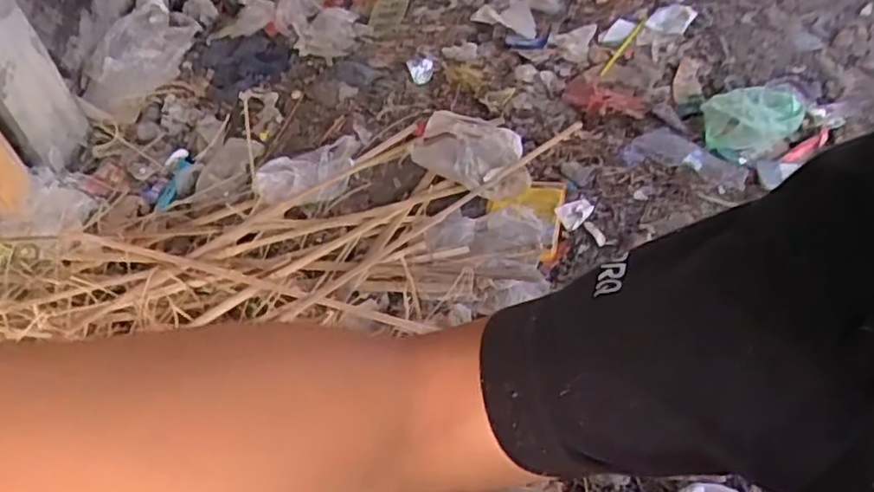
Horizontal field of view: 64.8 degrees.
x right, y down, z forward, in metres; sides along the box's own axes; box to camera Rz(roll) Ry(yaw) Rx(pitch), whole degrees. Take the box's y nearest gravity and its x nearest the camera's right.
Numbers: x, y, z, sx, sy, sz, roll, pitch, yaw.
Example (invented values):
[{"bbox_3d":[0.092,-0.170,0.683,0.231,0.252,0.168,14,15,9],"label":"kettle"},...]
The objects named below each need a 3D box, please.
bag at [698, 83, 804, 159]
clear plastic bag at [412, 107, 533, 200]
[{"bbox_3d":[0.577,-0.238,1.236,0.217,0.059,0.131,-23,49,-13],"label":"bag"},{"bbox_3d":[0.072,-0.168,1.264,0.227,0.057,0.166,23,54,25],"label":"clear plastic bag"}]

